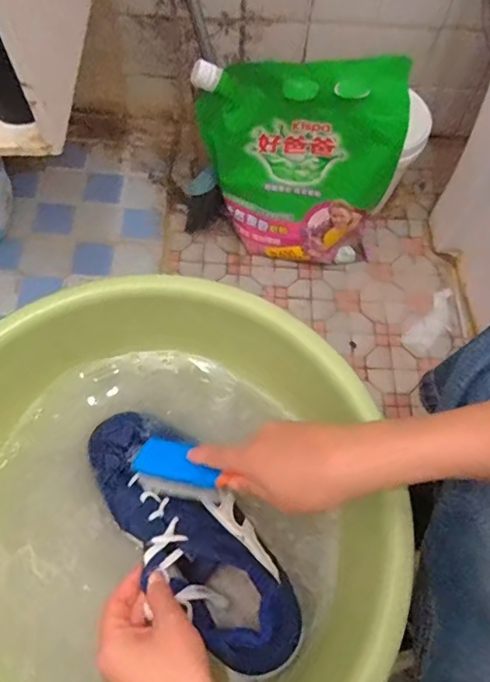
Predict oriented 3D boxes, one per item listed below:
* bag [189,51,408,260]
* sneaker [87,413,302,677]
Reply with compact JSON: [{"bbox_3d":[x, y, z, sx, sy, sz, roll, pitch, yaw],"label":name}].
[{"bbox_3d":[0.073,-0.242,0.748,0.290,0.334,0.084,8,65,1],"label":"bag"},{"bbox_3d":[-0.051,0.160,0.448,0.089,0.072,0.260,-39,56,-18],"label":"sneaker"}]

